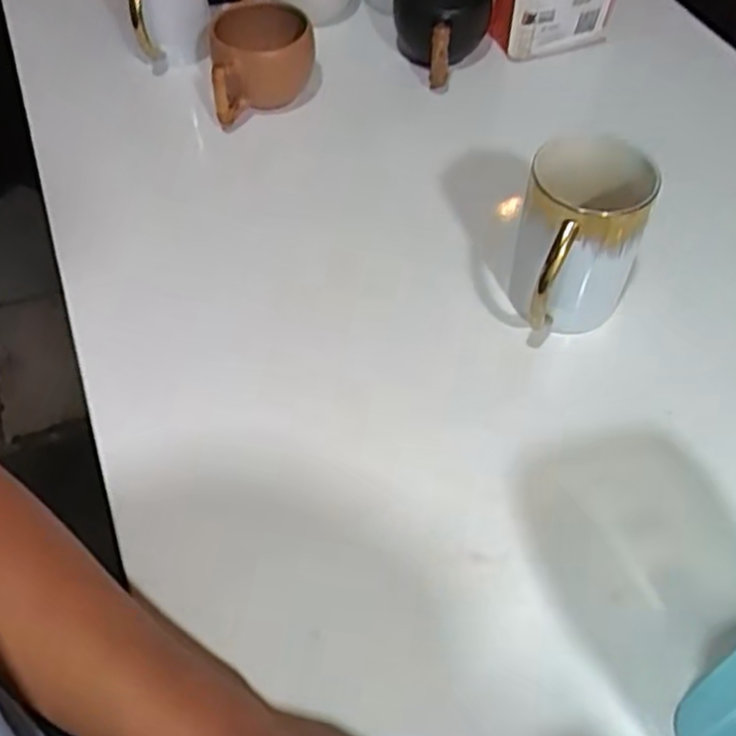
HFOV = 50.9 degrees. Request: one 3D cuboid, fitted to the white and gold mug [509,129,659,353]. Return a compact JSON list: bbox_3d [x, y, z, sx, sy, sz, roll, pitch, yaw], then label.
[{"bbox_3d":[0.127,-0.074,0.474,0.071,0.099,0.093,10,55,8],"label":"white and gold mug"}]

